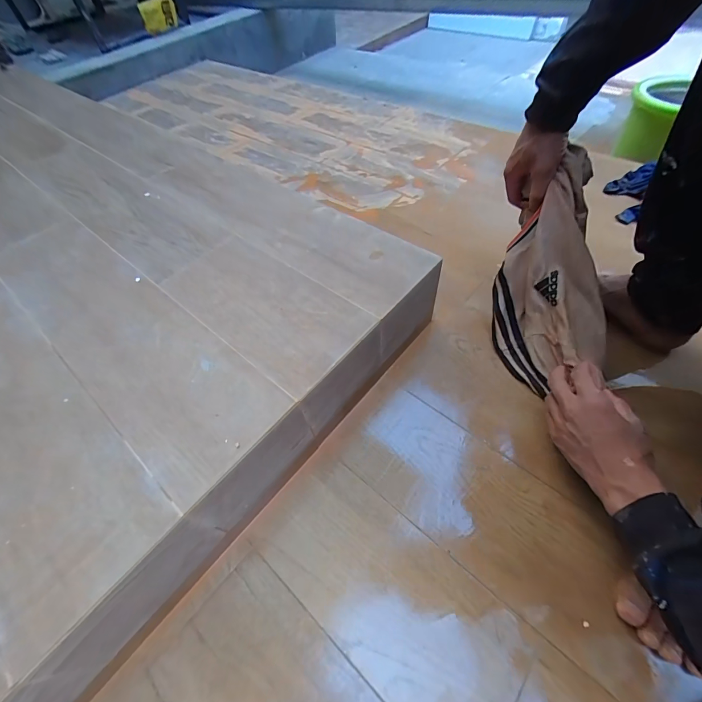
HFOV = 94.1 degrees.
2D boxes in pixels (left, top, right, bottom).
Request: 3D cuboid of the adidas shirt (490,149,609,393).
[{"bbox_3d":[0.293,-0.103,0.479,0.118,0.312,0.104,2,13,6],"label":"adidas shirt"}]

